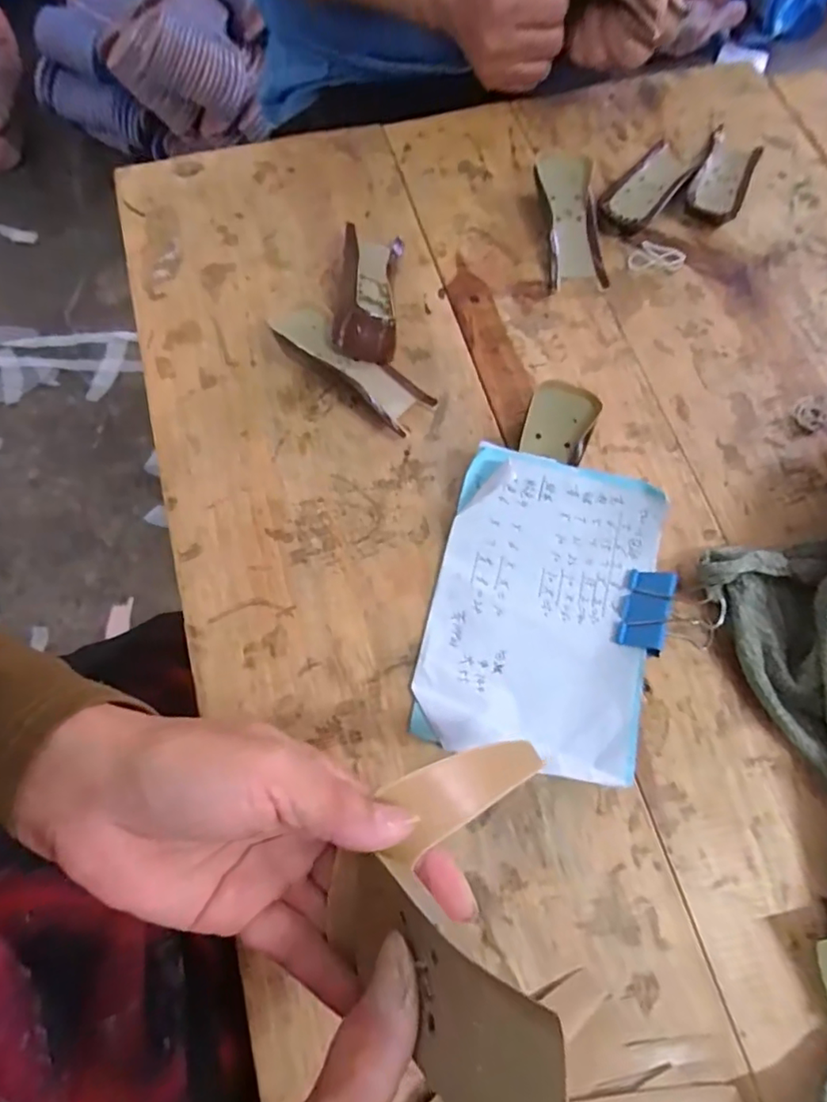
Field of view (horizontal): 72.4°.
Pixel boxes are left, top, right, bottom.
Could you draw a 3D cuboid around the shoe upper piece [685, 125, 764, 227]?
[{"bbox_3d":[0.268,-0.325,0.485,0.044,0.017,0.118,25,71,8],"label":"shoe upper piece"}]

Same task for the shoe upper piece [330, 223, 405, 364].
[{"bbox_3d":[-0.033,-0.195,0.421,0.043,0.036,0.124,3,69,0],"label":"shoe upper piece"}]

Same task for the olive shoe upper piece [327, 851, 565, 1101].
[{"bbox_3d":[0.001,0.130,0.171,0.007,0.113,0.040,9,81,-29],"label":"olive shoe upper piece"}]

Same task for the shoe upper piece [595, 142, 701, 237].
[{"bbox_3d":[0.199,-0.310,0.479,0.044,0.014,0.121,36,73,11],"label":"shoe upper piece"}]

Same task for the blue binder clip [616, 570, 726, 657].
[{"bbox_3d":[0.164,0.040,0.351,0.066,0.019,0.050,12,70,3],"label":"blue binder clip"}]

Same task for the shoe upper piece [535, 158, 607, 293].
[{"bbox_3d":[0.128,-0.271,0.460,0.046,0.020,0.124,-2,69,-2],"label":"shoe upper piece"}]

